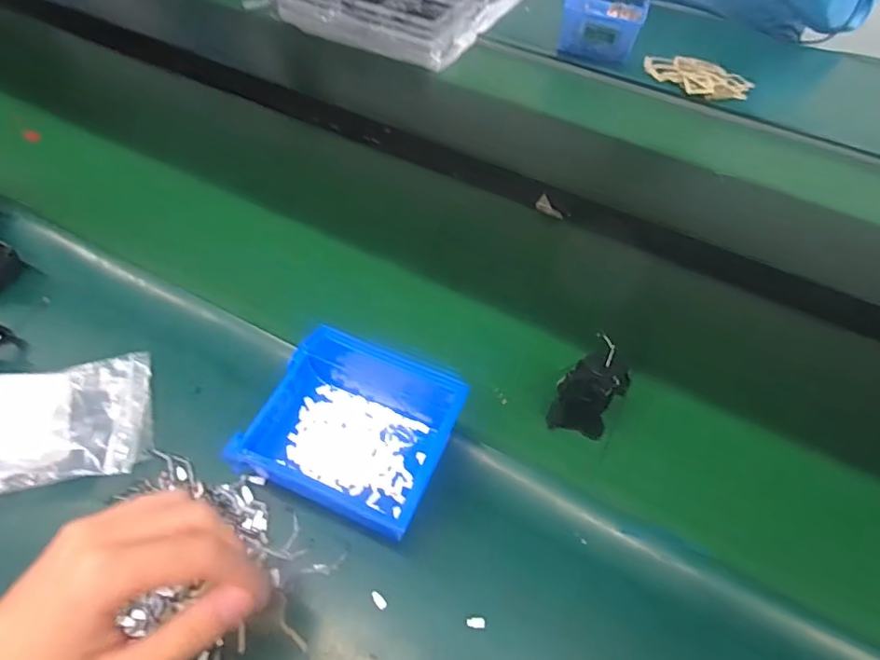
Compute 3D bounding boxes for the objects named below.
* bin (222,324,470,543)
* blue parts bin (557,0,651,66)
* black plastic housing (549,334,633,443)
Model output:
[{"bbox_3d":[-0.061,0.069,0.397,0.134,0.046,0.132,21,55,10],"label":"bin"},{"bbox_3d":[0.250,-0.472,0.827,0.124,0.077,0.082,20,55,9],"label":"blue parts bin"},{"bbox_3d":[0.122,0.049,0.427,0.045,0.073,0.051,28,57,15],"label":"black plastic housing"}]

